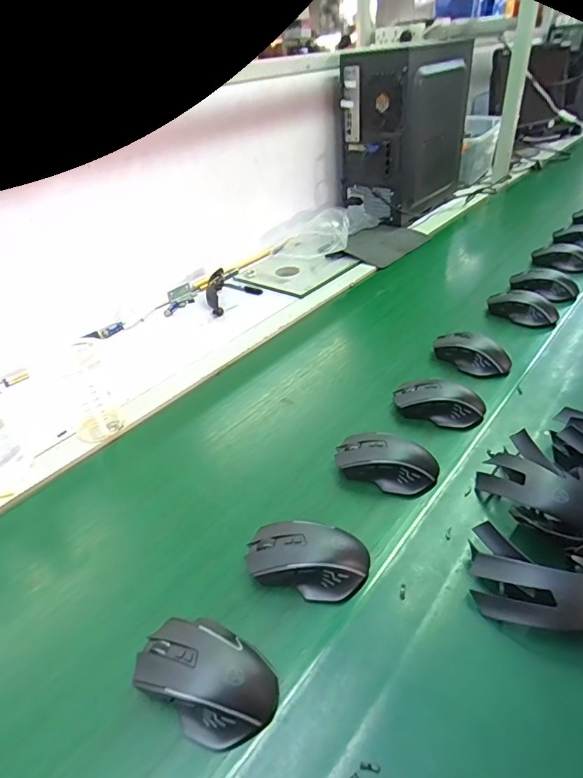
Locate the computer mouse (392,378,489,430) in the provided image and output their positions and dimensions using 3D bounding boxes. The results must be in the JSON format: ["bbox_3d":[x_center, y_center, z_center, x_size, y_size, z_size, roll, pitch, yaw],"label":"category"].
[{"bbox_3d":[0.200,0.017,0.614,0.119,0.042,0.058,12,41,22],"label":"computer mouse"}]

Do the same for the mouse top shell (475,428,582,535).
[{"bbox_3d":[0.254,0.104,0.467,0.080,0.053,0.121,-22,40,-20],"label":"mouse top shell"}]

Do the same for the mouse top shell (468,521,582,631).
[{"bbox_3d":[0.214,0.170,0.383,0.123,0.051,0.062,14,41,24],"label":"mouse top shell"}]

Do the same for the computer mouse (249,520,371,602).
[{"bbox_3d":[0.016,0.162,0.442,0.118,0.036,0.068,1,38,9],"label":"computer mouse"}]

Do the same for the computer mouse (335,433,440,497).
[{"bbox_3d":[0.111,0.084,0.533,0.115,0.040,0.057,14,41,24],"label":"computer mouse"}]

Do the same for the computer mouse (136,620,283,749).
[{"bbox_3d":[-0.070,0.230,0.365,0.116,0.037,0.075,16,42,27],"label":"computer mouse"}]

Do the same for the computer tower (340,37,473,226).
[{"bbox_3d":[0.314,-0.688,1.230,0.197,0.408,0.334,24,46,34],"label":"computer tower"}]

